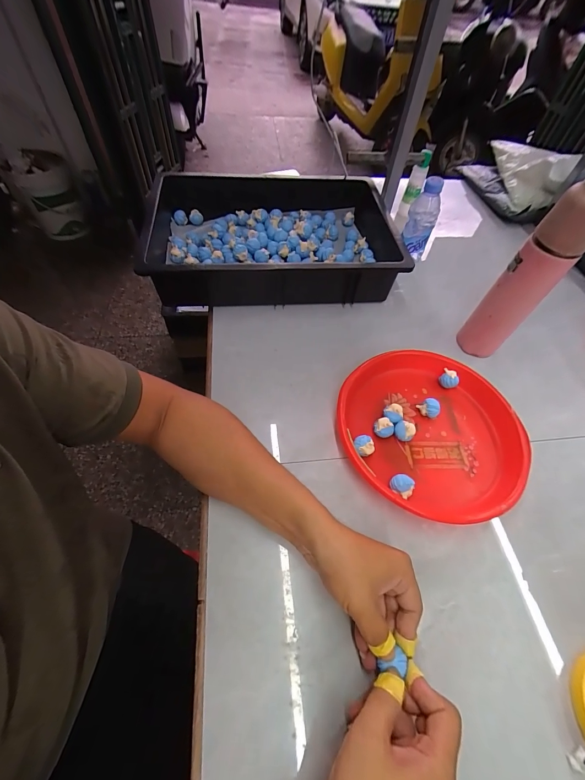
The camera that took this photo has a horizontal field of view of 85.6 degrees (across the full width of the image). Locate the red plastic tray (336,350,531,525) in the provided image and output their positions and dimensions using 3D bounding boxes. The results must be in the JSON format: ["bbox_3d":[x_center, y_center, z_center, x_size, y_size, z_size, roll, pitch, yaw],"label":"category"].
[{"bbox_3d":[0.192,0.054,0.447,0.247,0.040,0.242,-33,64,-23],"label":"red plastic tray"}]

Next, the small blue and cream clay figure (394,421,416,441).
[{"bbox_3d":[0.156,0.059,0.444,0.026,0.026,0.023,34,61,18],"label":"small blue and cream clay figure"}]

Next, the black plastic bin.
[{"bbox_3d":[-0.032,-0.307,0.634,0.477,0.105,0.335,-4,57,-6],"label":"black plastic bin"}]

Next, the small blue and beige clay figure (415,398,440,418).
[{"bbox_3d":[0.202,0.027,0.467,0.023,0.027,0.026,-14,58,-12],"label":"small blue and beige clay figure"}]

